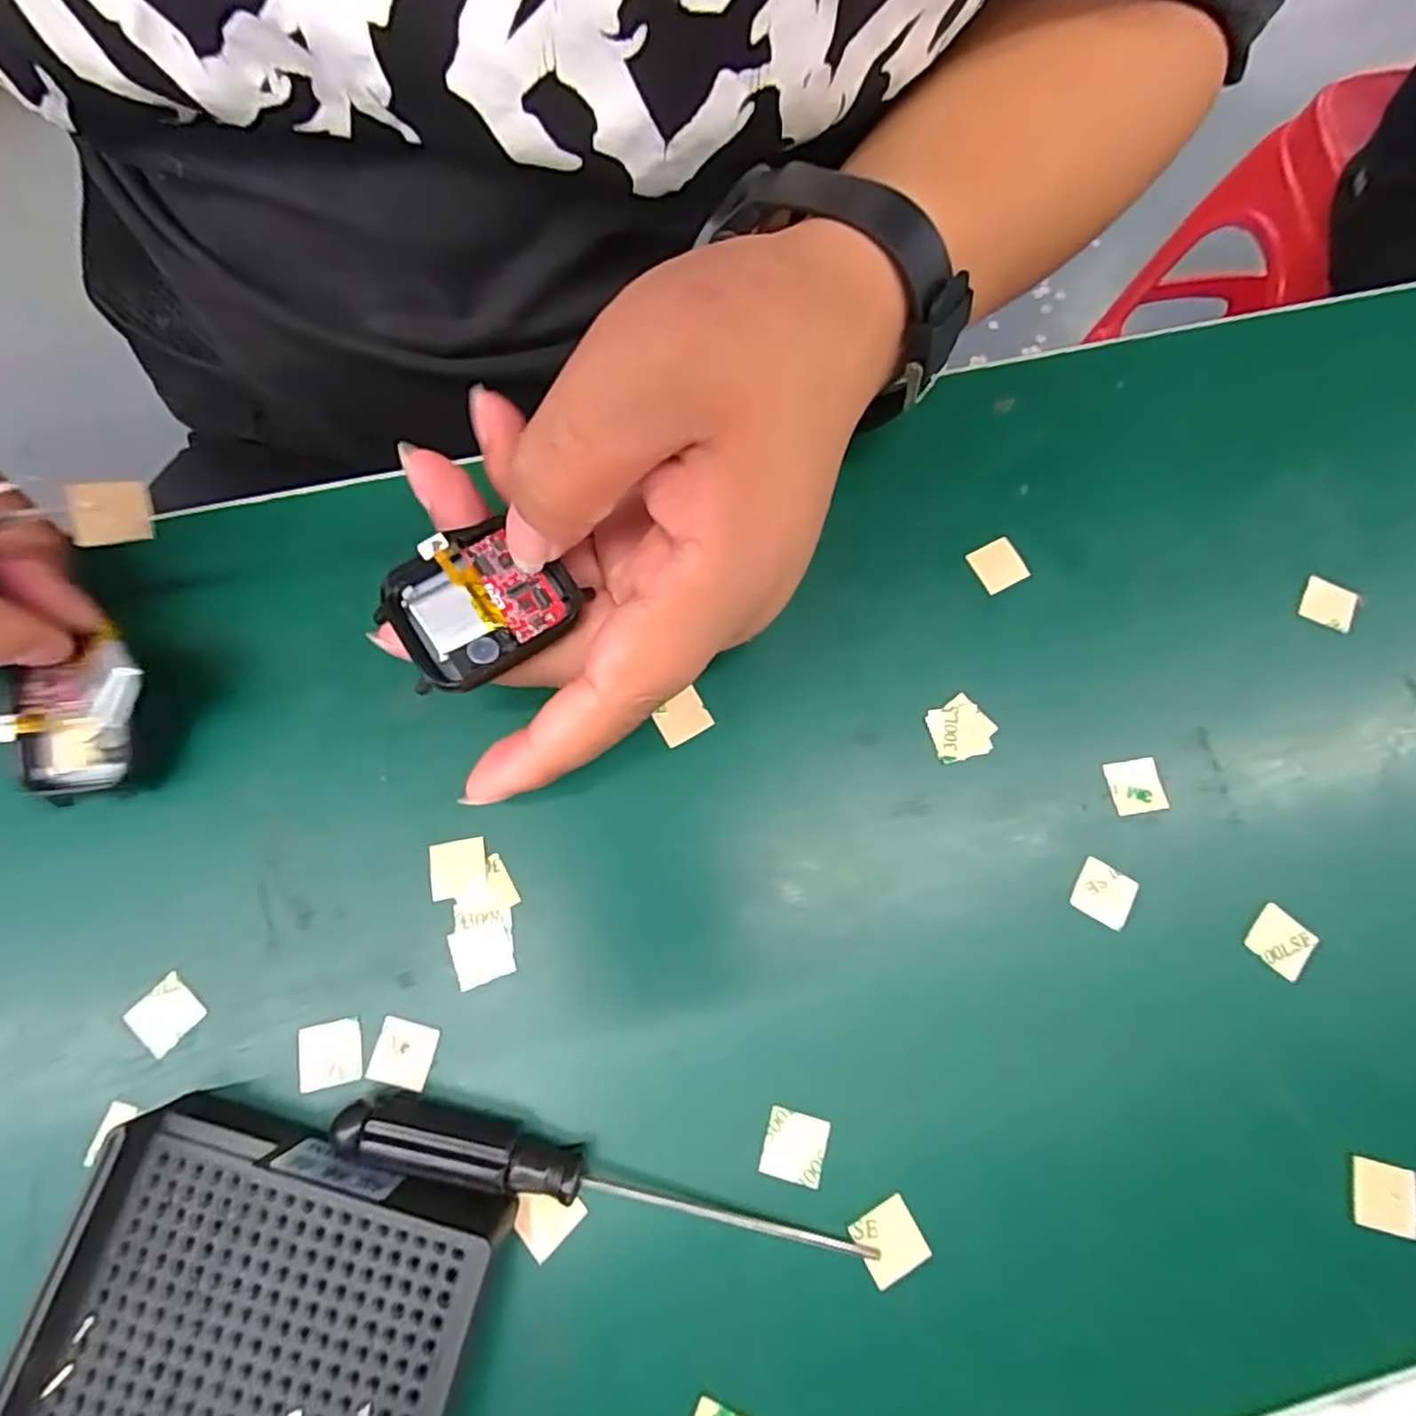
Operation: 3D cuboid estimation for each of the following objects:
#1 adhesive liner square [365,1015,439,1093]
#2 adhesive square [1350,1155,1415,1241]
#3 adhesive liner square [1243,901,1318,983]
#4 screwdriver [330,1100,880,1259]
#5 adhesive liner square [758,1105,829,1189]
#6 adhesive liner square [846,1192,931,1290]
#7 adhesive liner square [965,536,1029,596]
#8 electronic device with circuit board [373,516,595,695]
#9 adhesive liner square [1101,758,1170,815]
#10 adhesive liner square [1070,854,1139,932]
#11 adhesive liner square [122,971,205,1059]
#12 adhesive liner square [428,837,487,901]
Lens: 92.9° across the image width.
[{"bbox_3d":[-0.079,0.089,0.174,0.015,0.004,0.015,14,73,3],"label":"adhesive liner square"},{"bbox_3d":[0.171,0.124,0.171,0.013,0.004,0.016,13,73,3],"label":"adhesive square"},{"bbox_3d":[0.159,0.065,0.188,0.015,0.004,0.014,40,85,19],"label":"adhesive liner square"},{"bbox_3d":[-0.024,0.114,0.163,0.130,0.014,0.012,12,73,3],"label":"screwdriver"},{"bbox_3d":[0.022,0.112,0.172,0.016,0.004,0.015,16,74,4],"label":"adhesive liner square"},{"bbox_3d":[0.045,0.131,0.165,0.016,0.004,0.015,-28,76,-9],"label":"adhesive liner square"},{"bbox_3d":[0.093,-0.046,0.216,0.014,0.004,0.015,-27,76,-9],"label":"adhesive liner square"},{"bbox_3d":[-0.058,-0.027,0.170,0.043,0.007,0.037,-31,76,-10],"label":"electronic device with circuit board"},{"bbox_3d":[0.126,0.023,0.198,0.015,0.004,0.015,-11,80,4],"label":"adhesive liner square"},{"bbox_3d":[0.112,0.052,0.190,0.016,0.004,0.015,31,88,10],"label":"adhesive liner square"},{"bbox_3d":[-0.143,0.080,0.175,0.016,0.004,0.015,40,76,10],"label":"adhesive liner square"},{"bbox_3d":[-0.070,0.044,0.187,0.015,0.004,0.016,-9,74,-4],"label":"adhesive liner square"}]

